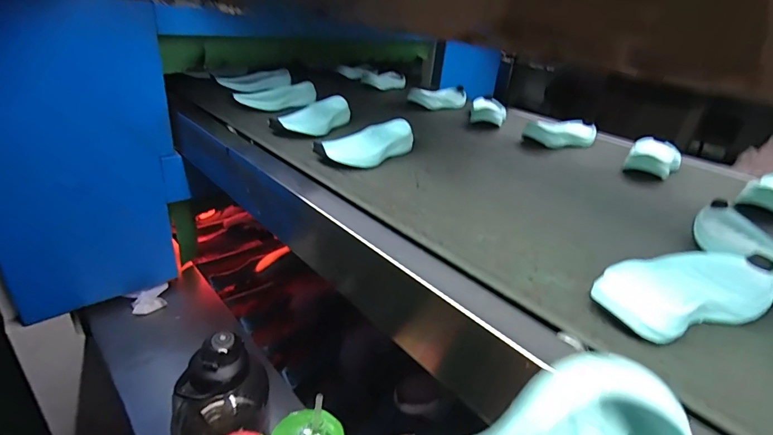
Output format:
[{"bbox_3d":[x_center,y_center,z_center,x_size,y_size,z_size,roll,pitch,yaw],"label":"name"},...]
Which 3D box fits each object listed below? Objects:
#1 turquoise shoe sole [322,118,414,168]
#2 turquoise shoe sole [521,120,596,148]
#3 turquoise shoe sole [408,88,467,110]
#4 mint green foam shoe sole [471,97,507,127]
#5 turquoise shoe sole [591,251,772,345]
[{"bbox_3d":[-0.019,-0.121,0.683,0.080,0.046,0.193,18,29,19],"label":"turquoise shoe sole"},{"bbox_3d":[0.388,-0.180,0.894,0.190,0.045,0.087,-14,35,-35],"label":"turquoise shoe sole"},{"bbox_3d":[0.151,-0.318,1.100,0.092,0.040,0.213,27,33,34],"label":"turquoise shoe sole"},{"bbox_3d":[0.256,-0.269,1.028,0.082,0.049,0.197,13,27,11],"label":"mint green foam shoe sole"},{"bbox_3d":[0.290,0.070,0.394,0.211,0.042,0.091,-10,31,-30],"label":"turquoise shoe sole"}]

